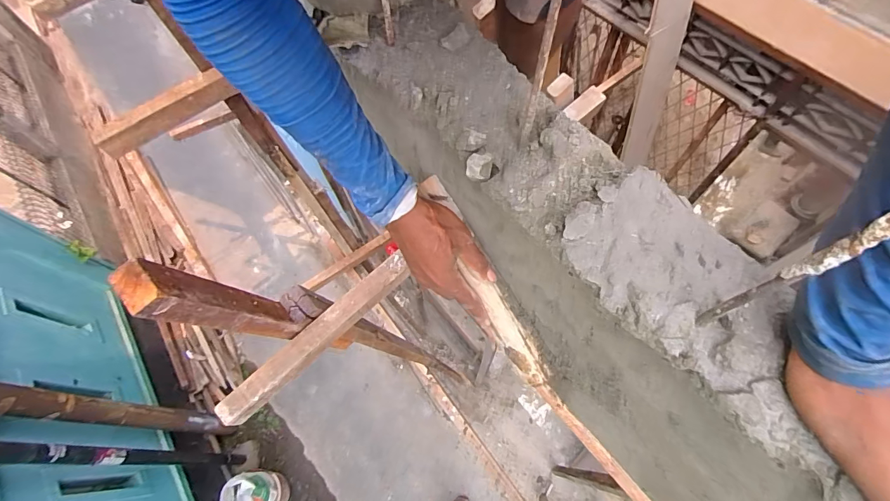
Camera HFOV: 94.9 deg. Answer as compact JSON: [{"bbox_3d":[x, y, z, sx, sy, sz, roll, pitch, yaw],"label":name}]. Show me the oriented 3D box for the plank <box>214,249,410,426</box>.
[{"bbox_3d":[-0.207,0.136,0.693,0.391,0.042,0.048,-41,70,-16],"label":"plank"}]

